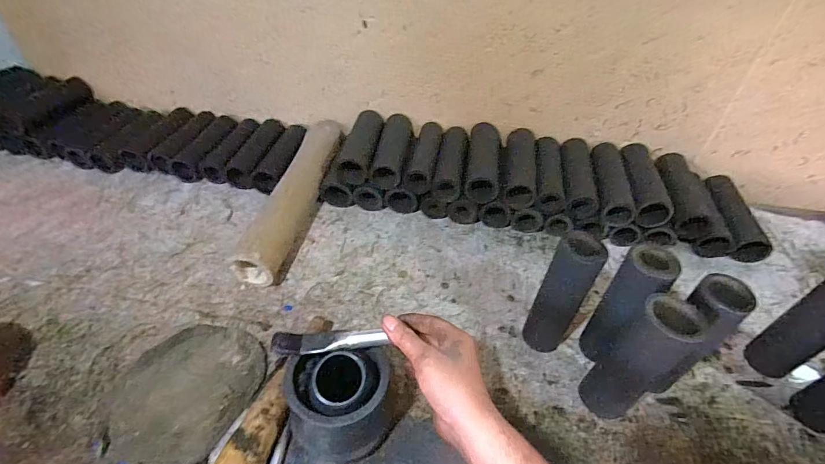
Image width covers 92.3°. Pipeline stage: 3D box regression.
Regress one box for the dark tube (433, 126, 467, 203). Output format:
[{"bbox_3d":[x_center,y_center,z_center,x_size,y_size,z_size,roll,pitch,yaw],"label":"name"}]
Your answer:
[{"bbox_3d":[0.075,-0.131,0.743,0.051,0.051,0.172,8,41,6],"label":"dark tube"}]

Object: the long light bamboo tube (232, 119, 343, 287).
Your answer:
[{"bbox_3d":[-0.205,-0.071,0.717,0.070,0.081,0.389,8,42,3],"label":"long light bamboo tube"}]

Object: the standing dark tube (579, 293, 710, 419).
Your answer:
[{"bbox_3d":[0.251,0.143,0.441,0.061,0.176,0.064,-32,53,-33],"label":"standing dark tube"}]

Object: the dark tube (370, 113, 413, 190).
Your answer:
[{"bbox_3d":[-0.033,-0.156,0.758,0.062,0.051,0.178,7,41,4],"label":"dark tube"}]

